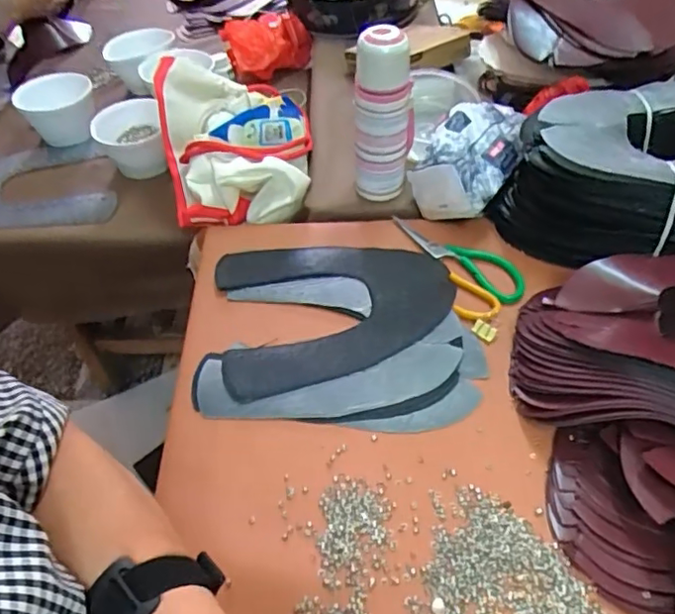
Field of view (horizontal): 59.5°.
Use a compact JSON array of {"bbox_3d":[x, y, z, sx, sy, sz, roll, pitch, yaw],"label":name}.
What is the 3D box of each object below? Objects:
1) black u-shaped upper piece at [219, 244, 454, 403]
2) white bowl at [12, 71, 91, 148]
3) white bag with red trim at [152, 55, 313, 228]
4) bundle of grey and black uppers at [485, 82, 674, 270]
[{"bbox_3d":[-0.002,-0.004,0.683,0.267,0.023,0.211,-8,50,-5],"label":"black u-shaped upper piece"},{"bbox_3d":[-0.492,-0.347,1.037,0.123,0.077,0.152,-12,51,-8],"label":"white bowl"},{"bbox_3d":[-0.148,-0.253,0.861,0.207,0.108,0.281,-13,51,-8],"label":"white bag with red trim"},{"bbox_3d":[0.364,-0.158,0.719,0.316,0.130,0.219,4,50,6],"label":"bundle of grey and black uppers"}]

